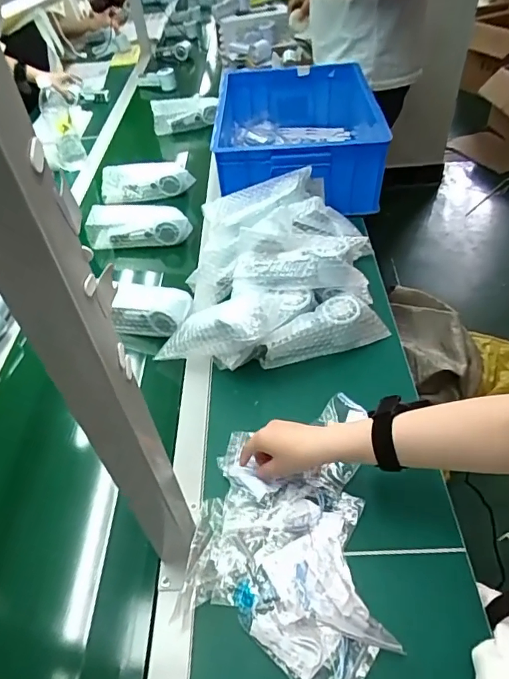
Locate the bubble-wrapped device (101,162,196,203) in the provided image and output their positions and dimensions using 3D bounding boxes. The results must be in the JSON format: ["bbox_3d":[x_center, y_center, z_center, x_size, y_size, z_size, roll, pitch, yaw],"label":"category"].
[{"bbox_3d":[-0.254,-0.379,1.118,0.203,0.085,0.066,-1,48,0],"label":"bubble-wrapped device"}]

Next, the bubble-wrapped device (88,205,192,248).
[{"bbox_3d":[-0.241,-0.235,0.976,0.211,0.085,0.039,1,48,2],"label":"bubble-wrapped device"}]

